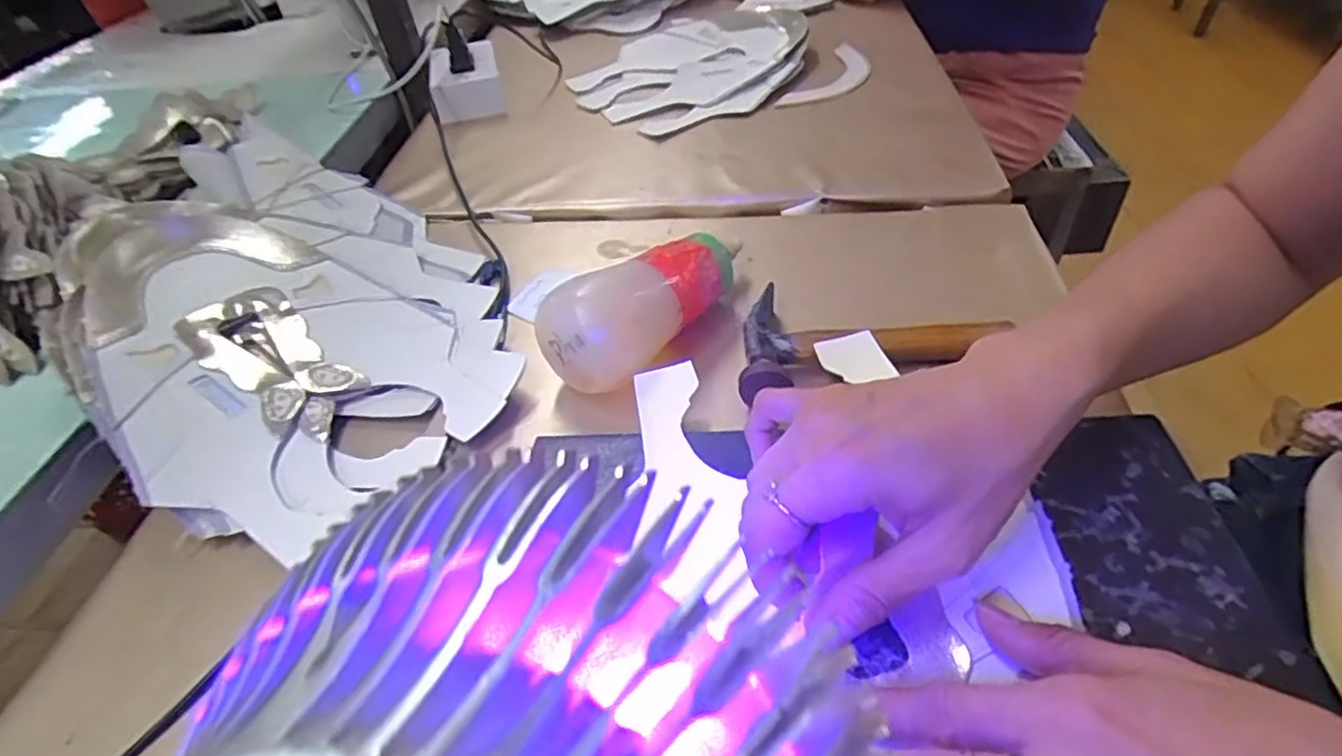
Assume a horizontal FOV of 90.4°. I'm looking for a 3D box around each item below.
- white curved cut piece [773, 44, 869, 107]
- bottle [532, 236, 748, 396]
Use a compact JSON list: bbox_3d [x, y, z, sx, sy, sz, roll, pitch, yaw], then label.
[{"bbox_3d":[0.164,-0.303,0.674,0.052,0.010,0.146,22,51,27],"label":"white curved cut piece"},{"bbox_3d":[-0.009,-0.043,0.401,0.135,0.058,0.052,-34,51,-25],"label":"bottle"}]

